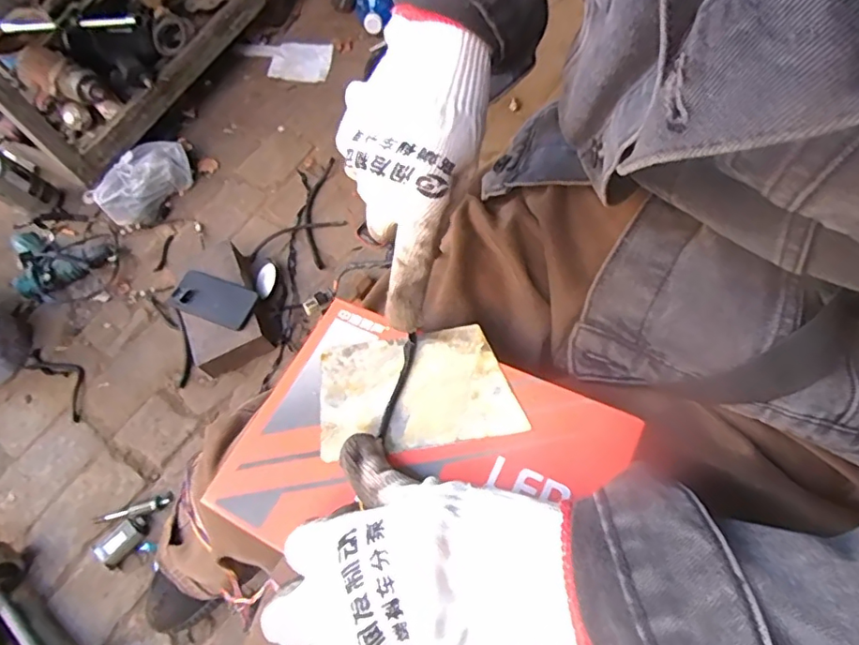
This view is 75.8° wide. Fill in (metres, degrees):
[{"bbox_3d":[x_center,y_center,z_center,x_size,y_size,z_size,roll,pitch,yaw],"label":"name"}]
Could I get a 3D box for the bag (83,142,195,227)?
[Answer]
[{"bbox_3d":[-0.556,-0.279,1.086,0.080,0.094,0.197,23,68,16],"label":"bag"}]

